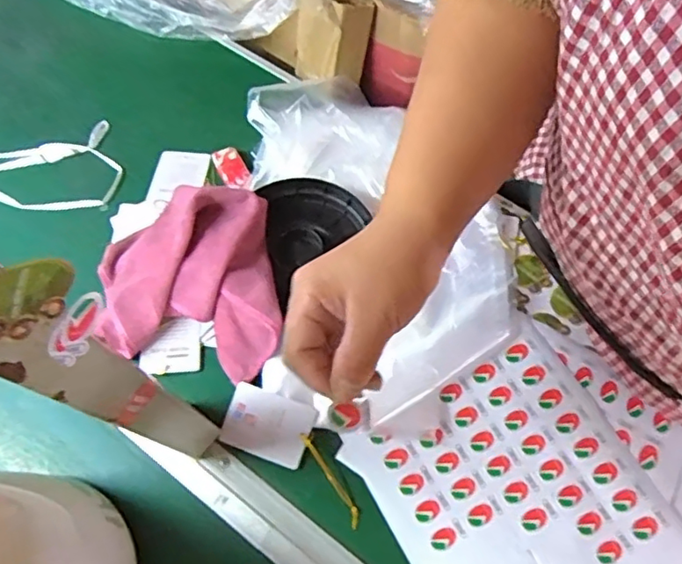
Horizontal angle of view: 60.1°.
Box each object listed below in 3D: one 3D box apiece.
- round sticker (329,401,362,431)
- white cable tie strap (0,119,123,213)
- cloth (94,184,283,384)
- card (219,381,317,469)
[{"bbox_3d":[0.002,0.076,0.329,0.019,0.005,0.013,-3,77,-17],"label":"round sticker"},{"bbox_3d":[-0.302,-0.102,0.584,0.160,0.005,0.101,-19,66,-5],"label":"white cable tie strap"},{"bbox_3d":[-0.135,0.002,0.500,0.160,0.060,0.160,-7,66,0],"label":"cloth"},{"bbox_3d":[-0.060,0.115,0.476,0.069,0.004,0.050,18,78,12],"label":"card"}]

